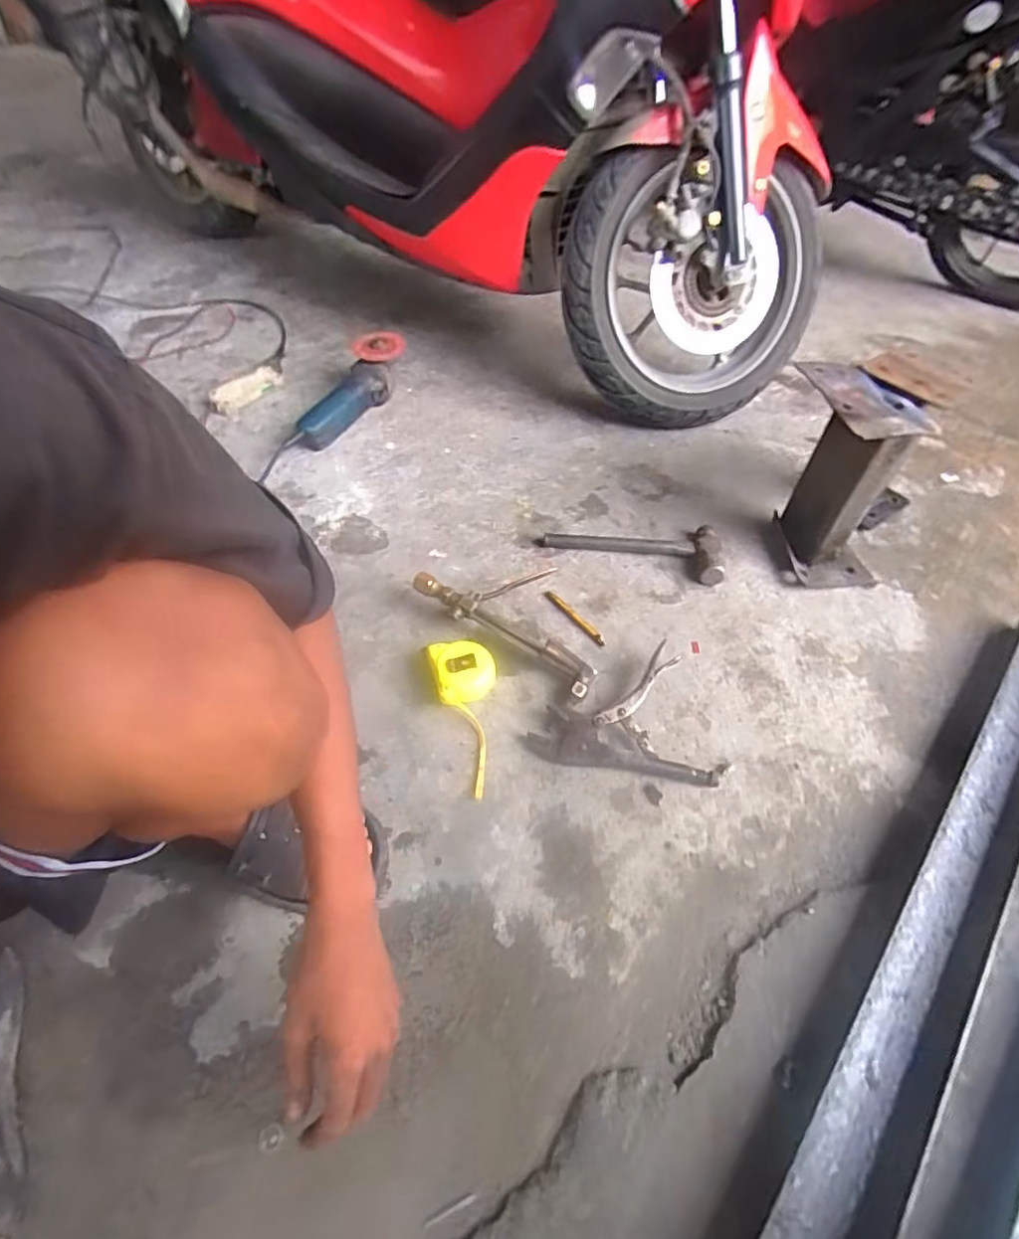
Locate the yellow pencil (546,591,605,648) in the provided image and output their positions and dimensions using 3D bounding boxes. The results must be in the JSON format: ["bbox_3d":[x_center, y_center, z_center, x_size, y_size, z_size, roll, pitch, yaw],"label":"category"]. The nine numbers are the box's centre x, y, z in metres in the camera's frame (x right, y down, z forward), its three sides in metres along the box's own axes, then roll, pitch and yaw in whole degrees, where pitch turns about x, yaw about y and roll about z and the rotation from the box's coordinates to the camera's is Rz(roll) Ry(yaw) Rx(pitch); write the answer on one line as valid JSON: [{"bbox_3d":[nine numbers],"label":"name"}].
[{"bbox_3d":[0.092,-0.003,0.815,0.014,0.007,0.113,-33,60,-25],"label":"yellow pencil"}]

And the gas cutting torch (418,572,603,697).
[{"bbox_3d":[0.018,-0.013,0.786,0.267,0.048,0.140,31,57,20],"label":"gas cutting torch"}]

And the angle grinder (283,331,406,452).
[{"bbox_3d":[-0.280,-0.399,1.055,0.084,0.081,0.306,23,68,15],"label":"angle grinder"}]

